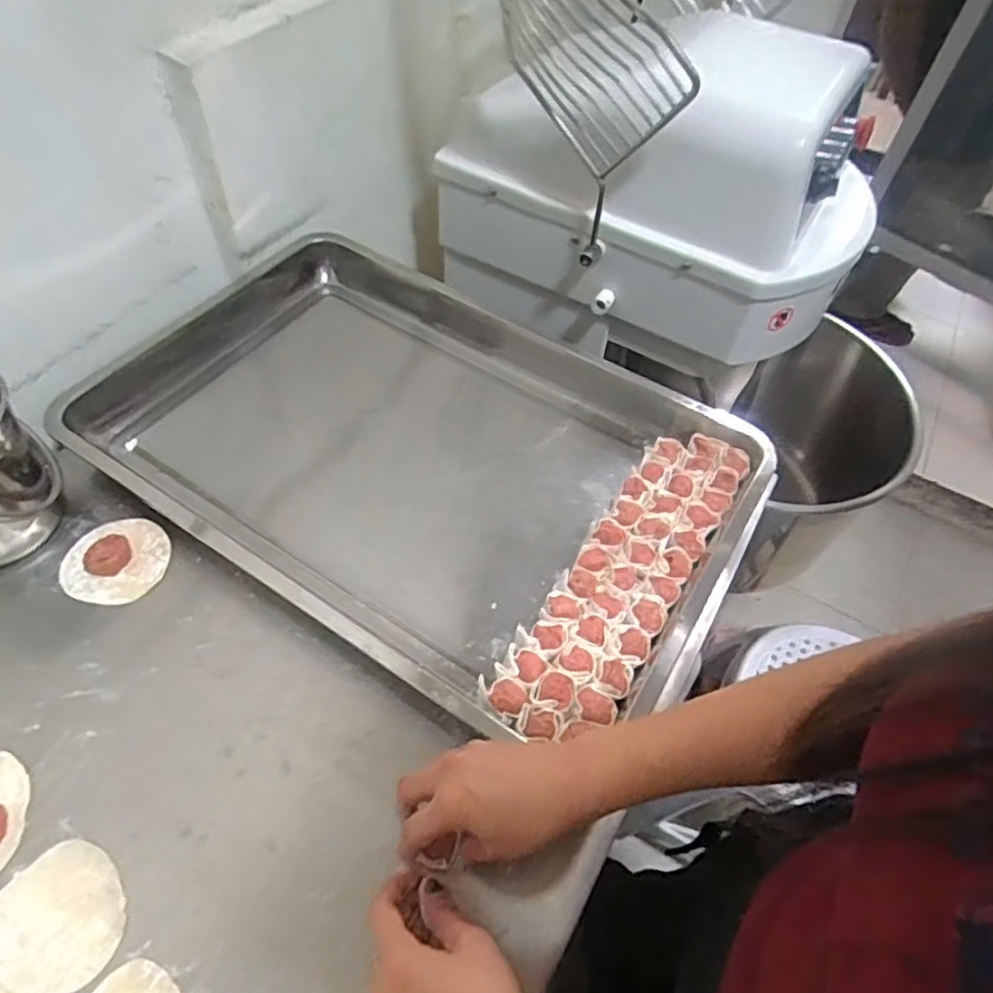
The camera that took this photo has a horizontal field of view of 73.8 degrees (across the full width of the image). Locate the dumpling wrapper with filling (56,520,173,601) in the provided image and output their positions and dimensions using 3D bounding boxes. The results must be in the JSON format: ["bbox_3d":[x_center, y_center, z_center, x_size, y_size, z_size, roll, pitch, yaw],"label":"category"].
[{"bbox_3d":[-0.328,0.051,0.566,0.084,0.026,0.080,2,54,-2],"label":"dumpling wrapper with filling"}]

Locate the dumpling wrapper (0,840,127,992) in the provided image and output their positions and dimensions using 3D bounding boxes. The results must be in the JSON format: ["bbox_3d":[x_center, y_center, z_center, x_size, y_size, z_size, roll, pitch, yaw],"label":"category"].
[{"bbox_3d":[-0.278,0.269,0.418,0.074,0.006,0.081,2,54,-2],"label":"dumpling wrapper"}]

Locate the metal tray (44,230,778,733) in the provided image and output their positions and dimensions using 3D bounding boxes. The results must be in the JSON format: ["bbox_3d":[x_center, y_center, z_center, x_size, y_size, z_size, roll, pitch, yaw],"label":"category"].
[{"bbox_3d":[-0.080,-0.043,0.640,0.621,0.071,0.394,27,57,16],"label":"metal tray"}]

